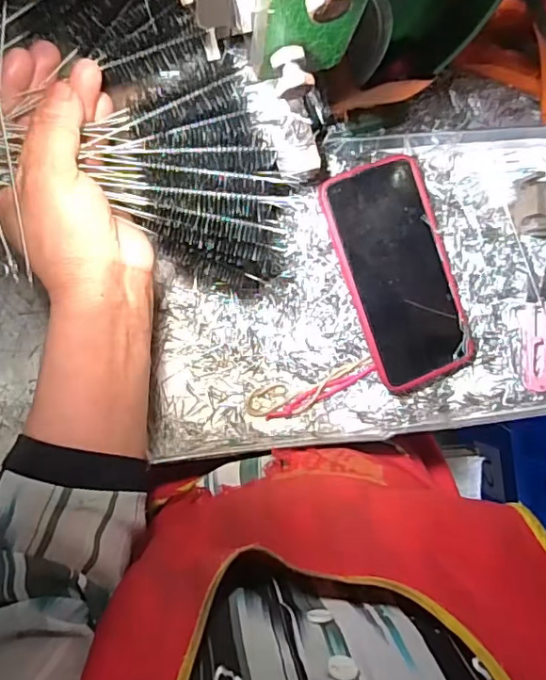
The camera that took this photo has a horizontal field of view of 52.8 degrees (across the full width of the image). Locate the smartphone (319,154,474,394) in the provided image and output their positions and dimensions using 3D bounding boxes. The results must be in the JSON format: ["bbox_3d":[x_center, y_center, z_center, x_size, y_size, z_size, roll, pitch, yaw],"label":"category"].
[{"bbox_3d":[0.093,-0.047,0.400,0.078,0.007,0.161,-21,99,-9],"label":"smartphone"}]

